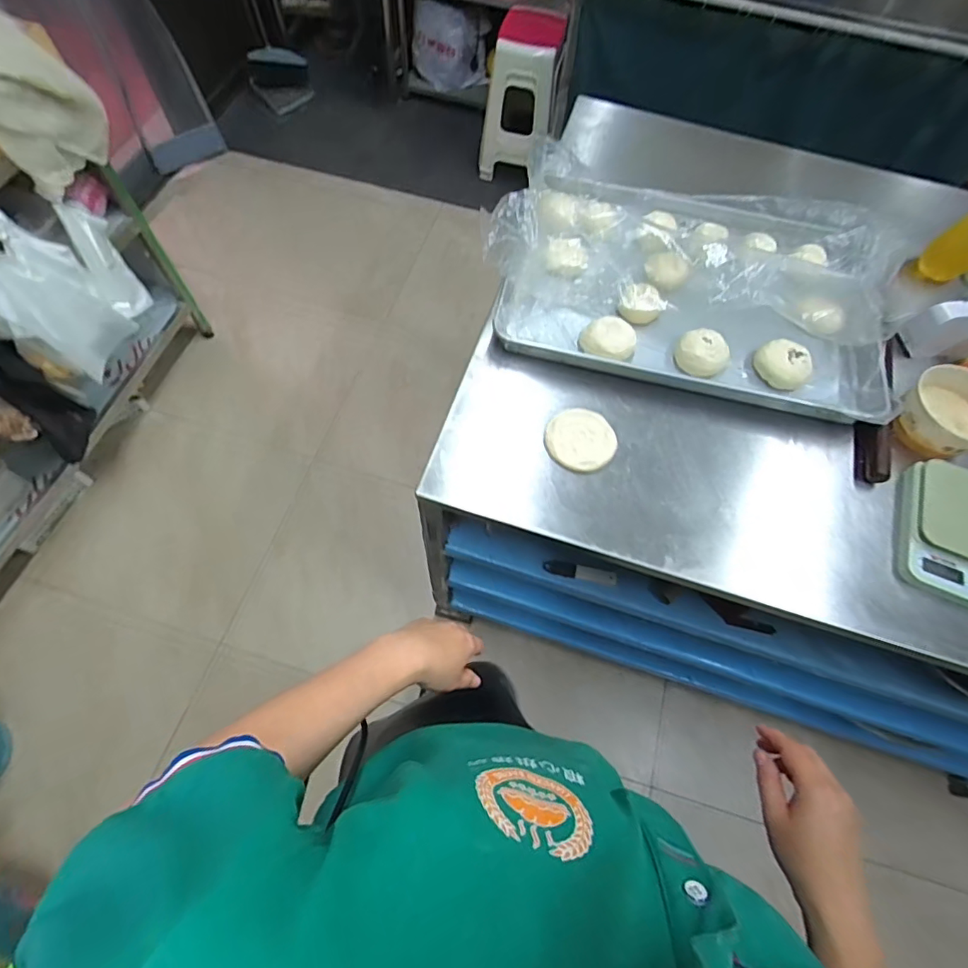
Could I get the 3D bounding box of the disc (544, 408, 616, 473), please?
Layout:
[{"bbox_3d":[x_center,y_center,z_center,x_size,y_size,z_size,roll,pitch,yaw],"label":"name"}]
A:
[{"bbox_3d":[0.139,-0.063,0.732,0.091,0.021,0.095,1,65,-3],"label":"disc"}]

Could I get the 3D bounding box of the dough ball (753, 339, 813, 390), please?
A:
[{"bbox_3d":[0.469,-0.190,0.796,0.079,0.036,0.084,1,65,-3],"label":"dough ball"}]

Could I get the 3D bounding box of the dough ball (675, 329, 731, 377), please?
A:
[{"bbox_3d":[0.343,-0.206,0.798,0.078,0.043,0.071,1,65,-3],"label":"dough ball"}]

